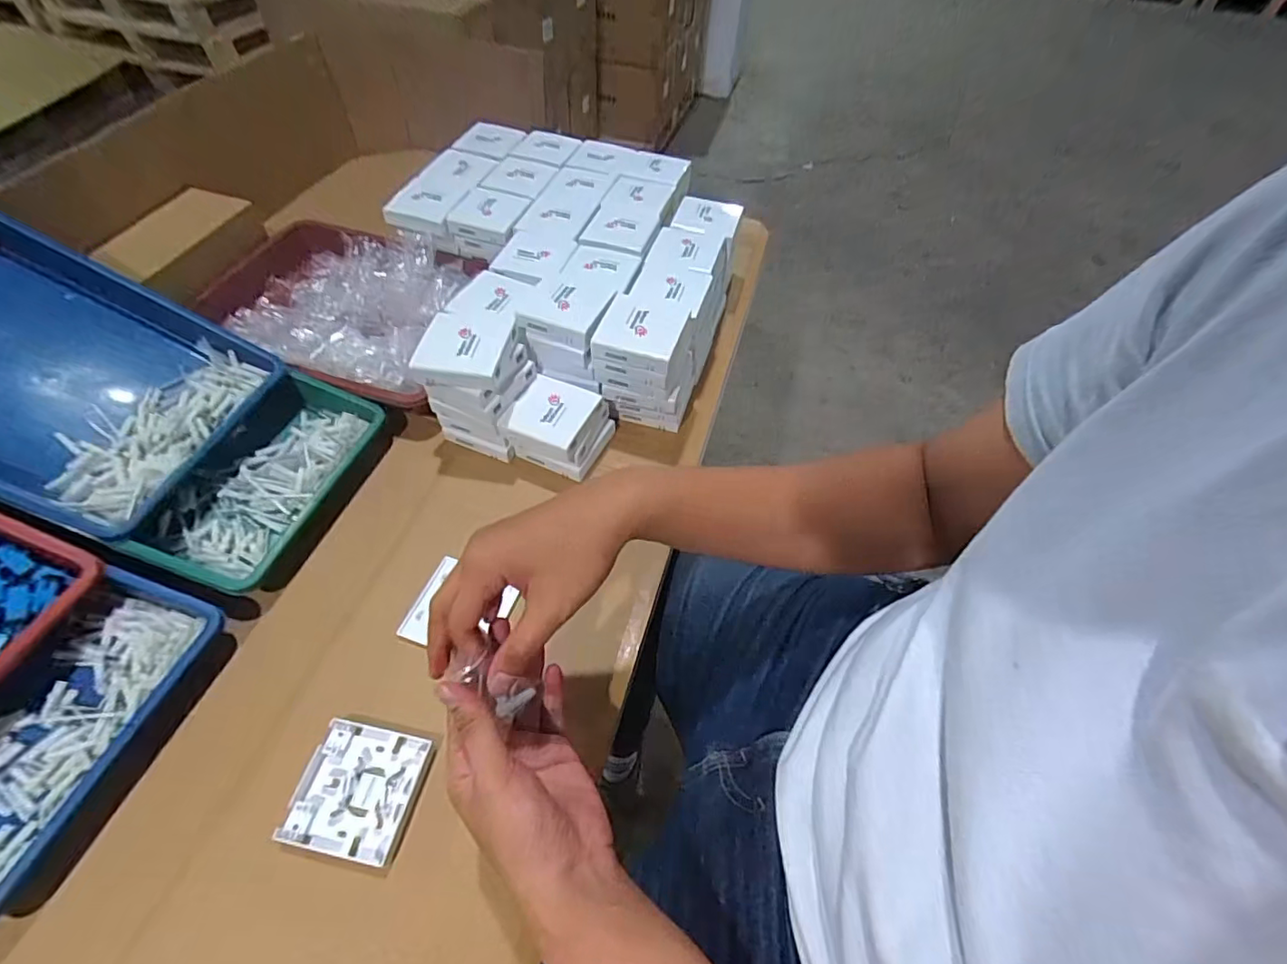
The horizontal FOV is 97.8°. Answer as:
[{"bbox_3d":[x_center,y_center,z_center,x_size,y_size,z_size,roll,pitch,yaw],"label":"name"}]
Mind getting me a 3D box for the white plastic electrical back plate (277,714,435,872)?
[{"bbox_3d":[-0.221,0.238,0.437,0.089,0.009,0.087,12,54,5],"label":"white plastic electrical back plate"}]

